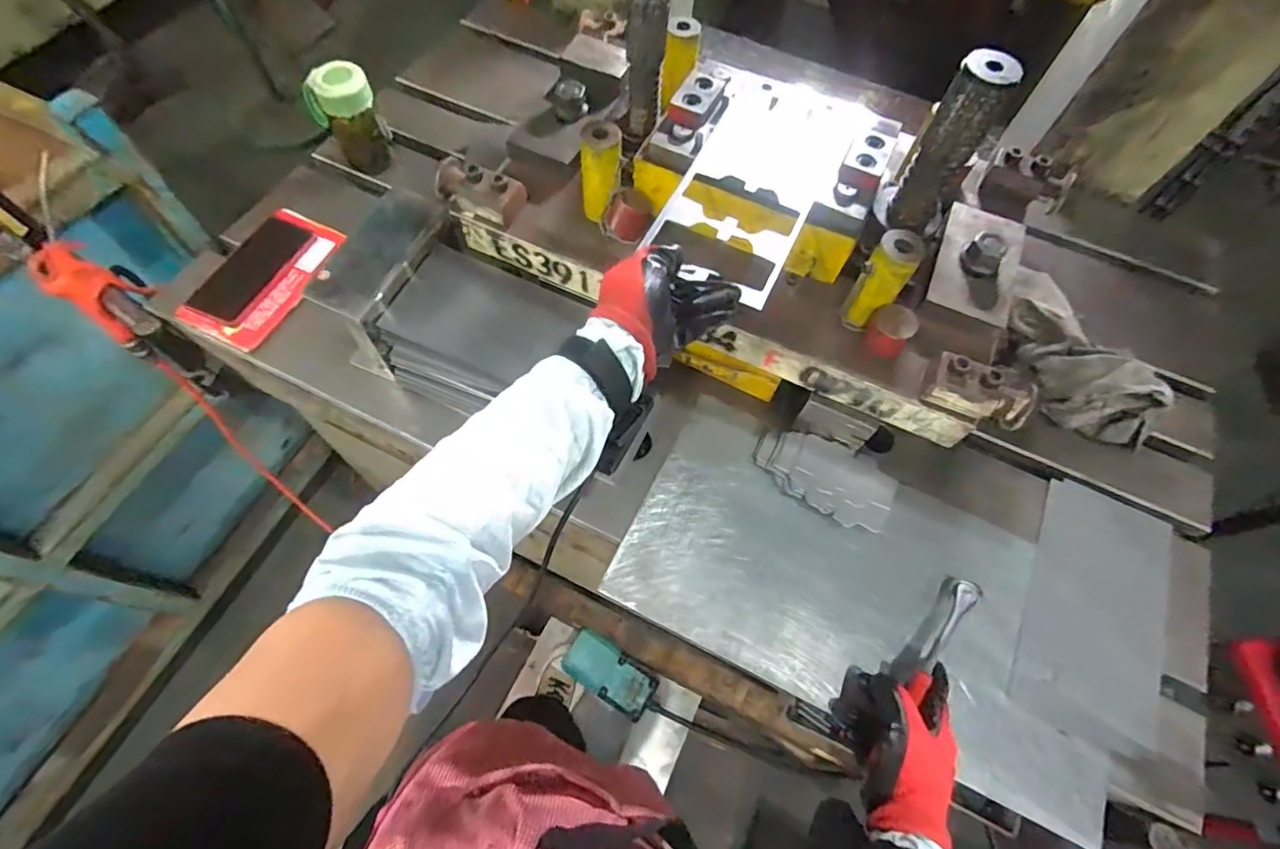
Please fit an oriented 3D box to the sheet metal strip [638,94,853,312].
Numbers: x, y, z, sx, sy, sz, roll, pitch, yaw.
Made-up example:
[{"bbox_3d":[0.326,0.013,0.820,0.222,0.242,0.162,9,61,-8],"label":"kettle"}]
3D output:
[{"bbox_3d":[0.105,-0.221,0.536,0.125,0.008,0.248,25,65,10],"label":"sheet metal strip"}]

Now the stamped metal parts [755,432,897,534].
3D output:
[{"bbox_3d":[0.201,0.058,0.625,0.146,0.033,0.085,27,65,10],"label":"stamped metal parts"}]

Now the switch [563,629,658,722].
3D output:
[{"bbox_3d":[-0.063,0.540,1.218,0.220,0.044,0.102,41,66,-10],"label":"switch"}]

